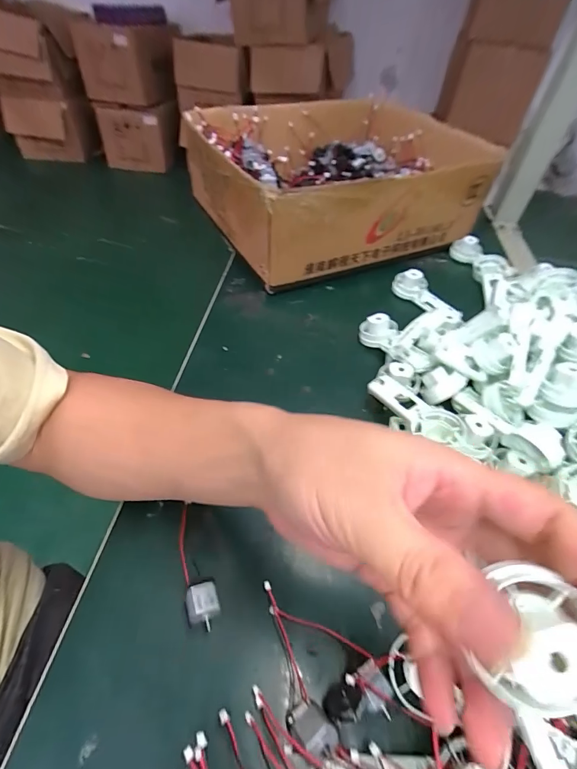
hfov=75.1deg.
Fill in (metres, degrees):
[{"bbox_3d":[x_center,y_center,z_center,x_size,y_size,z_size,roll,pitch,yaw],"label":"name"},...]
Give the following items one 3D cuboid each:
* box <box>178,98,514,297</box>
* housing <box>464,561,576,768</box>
[{"bbox_3d":[0.070,-0.311,0.569,0.395,0.125,0.331,-20,53,-22],"label":"box"},{"bbox_3d":[0.087,0.106,0.113,0.029,0.026,0.098,-20,92,-22],"label":"housing"}]

